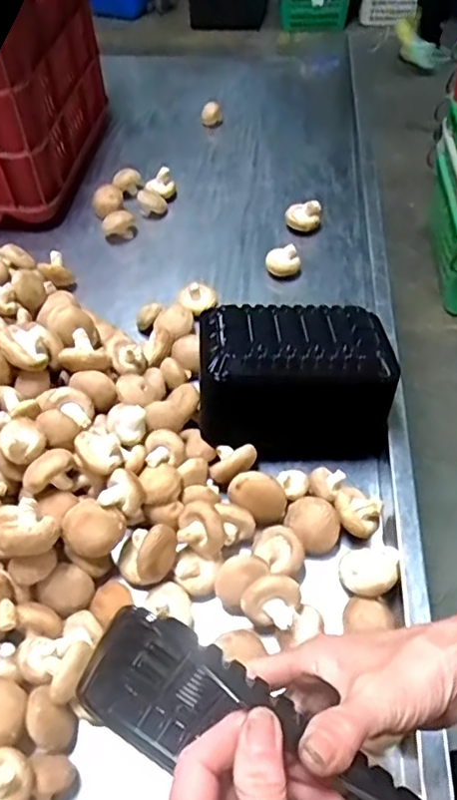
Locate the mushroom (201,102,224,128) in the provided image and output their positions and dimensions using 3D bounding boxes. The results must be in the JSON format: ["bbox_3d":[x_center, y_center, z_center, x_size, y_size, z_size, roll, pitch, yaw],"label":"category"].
[{"bbox_3d":[-0.029,-0.532,1.070,0.042,0.043,0.036,-7,53,-4],"label":"mushroom"}]

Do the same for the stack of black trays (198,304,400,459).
[{"bbox_3d":[0.066,-0.022,0.615,0.198,0.124,0.125,-1,52,1],"label":"stack of black trays"}]

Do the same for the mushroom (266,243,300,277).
[{"bbox_3d":[0.076,-0.191,0.803,0.046,0.034,0.038,4,53,5],"label":"mushroom"}]

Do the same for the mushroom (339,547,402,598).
[{"bbox_3d":[0.128,0.156,0.526,0.048,0.026,0.048,-1,52,1],"label":"mushroom"}]

